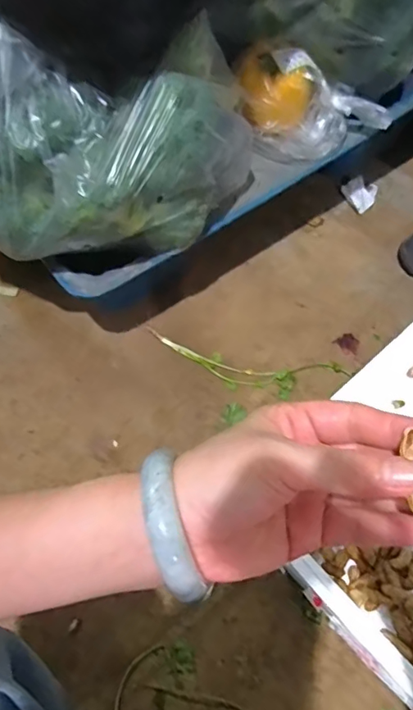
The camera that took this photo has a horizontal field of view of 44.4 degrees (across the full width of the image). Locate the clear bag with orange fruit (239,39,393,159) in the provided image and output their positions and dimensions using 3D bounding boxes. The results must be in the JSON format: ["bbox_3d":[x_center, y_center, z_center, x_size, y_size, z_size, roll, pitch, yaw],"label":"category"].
[{"bbox_3d":[0.145,-0.347,0.709,0.205,0.111,0.100,19,64,10],"label":"clear bag with orange fruit"}]

